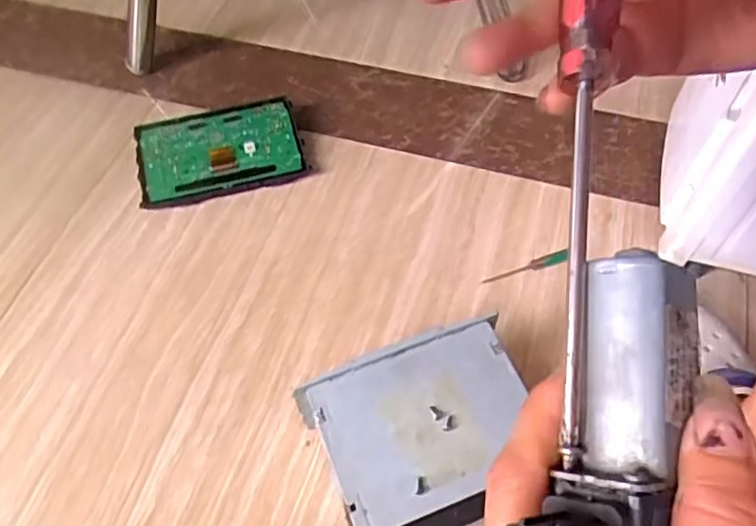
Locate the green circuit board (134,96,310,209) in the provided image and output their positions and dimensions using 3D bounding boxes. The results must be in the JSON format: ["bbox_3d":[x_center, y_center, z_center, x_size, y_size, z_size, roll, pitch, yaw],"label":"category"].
[{"bbox_3d":[-0.185,-0.133,0.755,0.189,0.013,0.106,-15,81,-5],"label":"green circuit board"}]

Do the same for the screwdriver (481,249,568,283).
[{"bbox_3d":[0.162,0.004,0.708,0.101,0.010,0.013,-15,60,-8],"label":"screwdriver"}]

